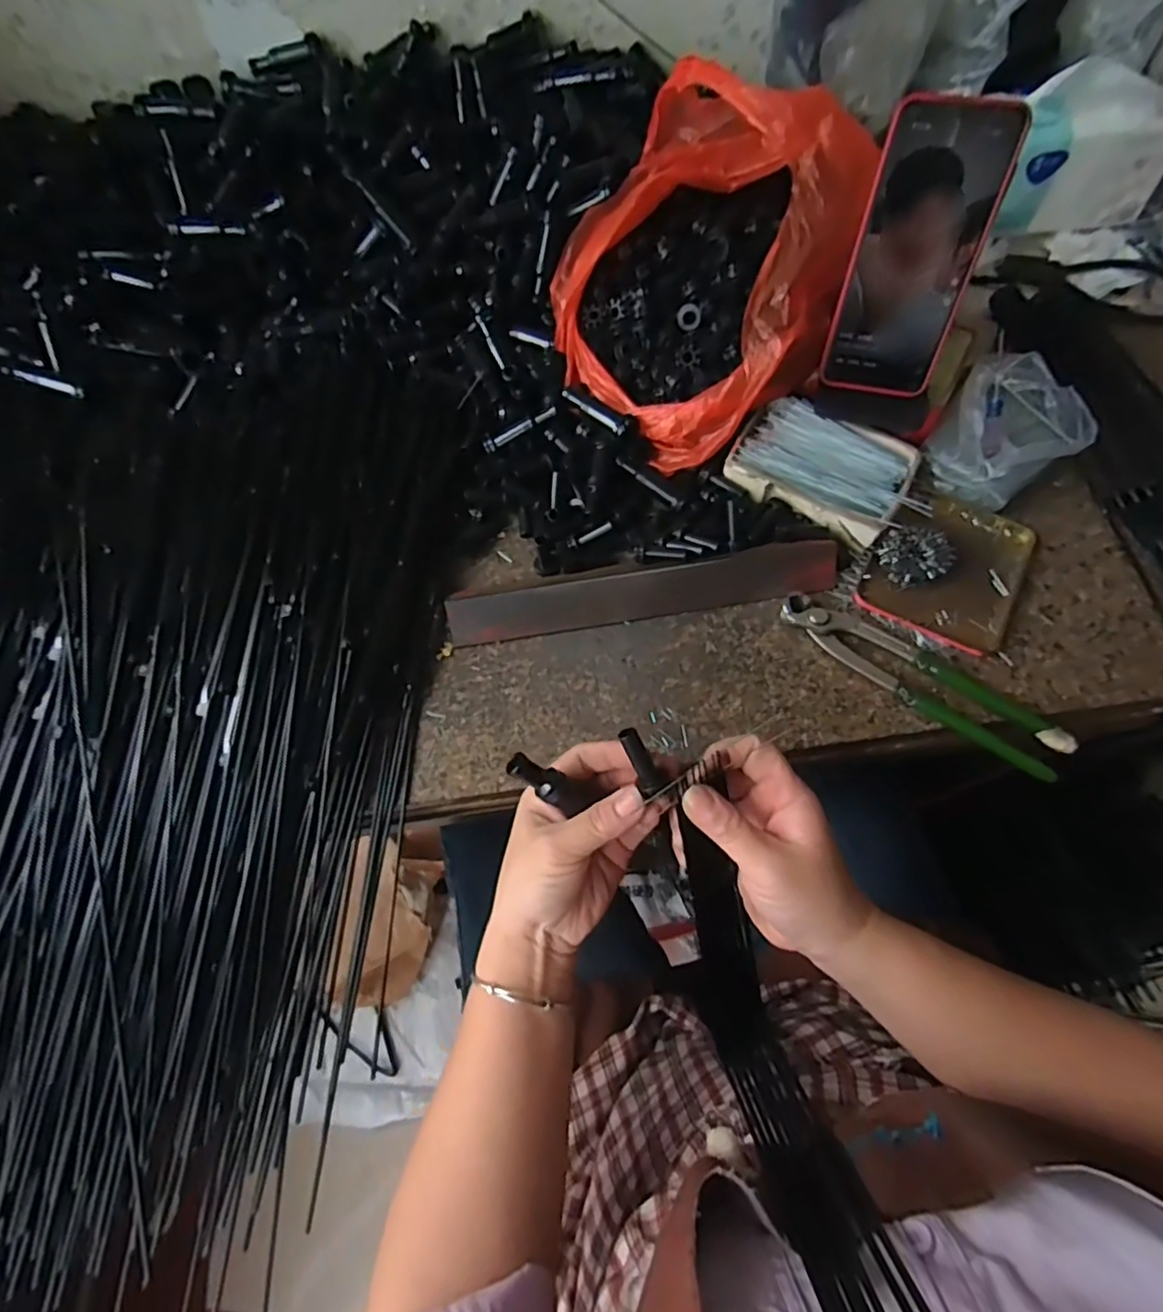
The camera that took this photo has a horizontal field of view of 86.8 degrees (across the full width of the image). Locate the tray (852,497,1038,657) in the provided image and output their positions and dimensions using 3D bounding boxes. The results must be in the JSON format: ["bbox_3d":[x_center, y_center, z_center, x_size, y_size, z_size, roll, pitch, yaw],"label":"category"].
[{"bbox_3d":[0.272,-0.068,0.455,0.101,0.019,0.123,31,75,7],"label":"tray"}]

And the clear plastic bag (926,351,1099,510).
[{"bbox_3d":[0.328,-0.171,0.473,0.092,0.046,0.118,32,73,15],"label":"clear plastic bag"}]

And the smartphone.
[{"bbox_3d":[0.221,-0.265,0.411,0.079,0.160,0.016,14,39,12],"label":"smartphone"}]

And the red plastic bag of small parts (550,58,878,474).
[{"bbox_3d":[0.087,-0.290,0.454,0.210,0.125,0.216,39,76,9],"label":"red plastic bag of small parts"}]

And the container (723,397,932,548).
[{"bbox_3d":[0.186,-0.147,0.465,0.133,0.027,0.087,28,74,7],"label":"container"}]

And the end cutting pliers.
[{"bbox_3d":[0.232,0.013,0.419,0.196,0.027,0.044,38,76,9],"label":"end cutting pliers"}]

